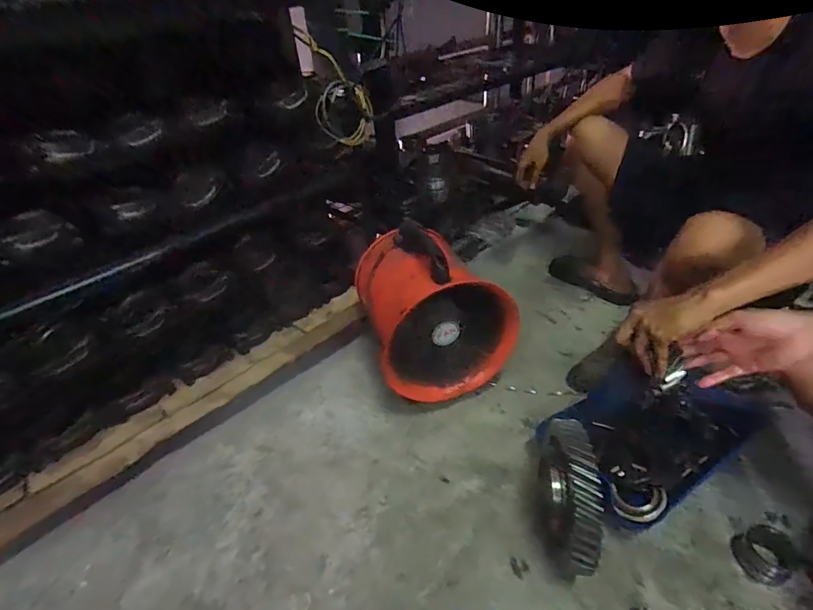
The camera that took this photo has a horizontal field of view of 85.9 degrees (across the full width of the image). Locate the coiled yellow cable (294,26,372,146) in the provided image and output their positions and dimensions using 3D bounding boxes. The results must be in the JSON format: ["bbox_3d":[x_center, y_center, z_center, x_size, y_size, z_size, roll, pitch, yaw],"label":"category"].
[{"bbox_3d":[-0.164,-0.478,0.977,0.029,0.278,0.126,29,75,37],"label":"coiled yellow cable"}]

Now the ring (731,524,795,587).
[{"bbox_3d":[0.575,0.400,0.705,0.092,0.031,0.074,-33,44,-31],"label":"ring"}]

